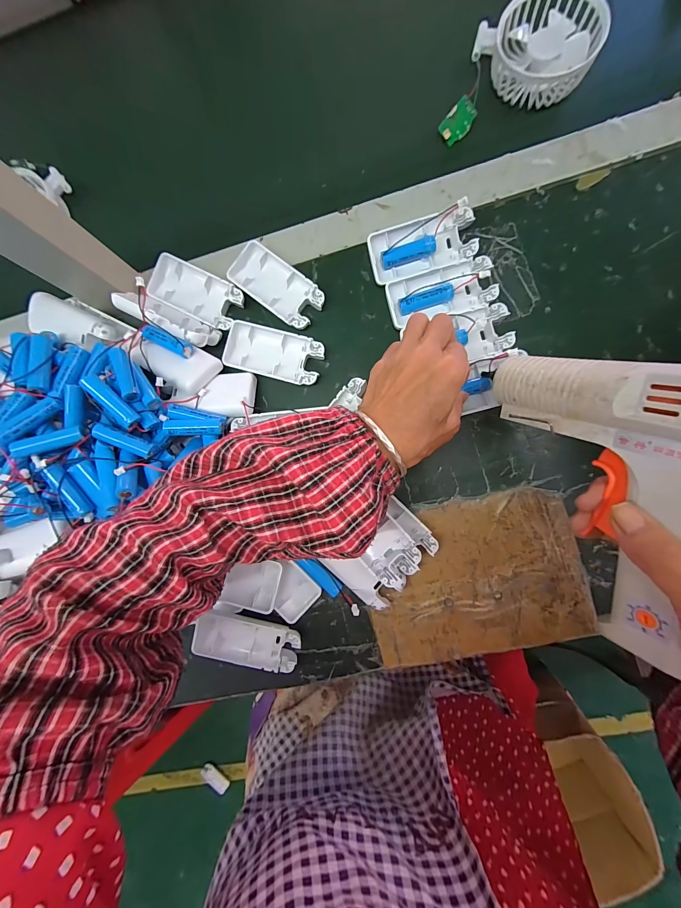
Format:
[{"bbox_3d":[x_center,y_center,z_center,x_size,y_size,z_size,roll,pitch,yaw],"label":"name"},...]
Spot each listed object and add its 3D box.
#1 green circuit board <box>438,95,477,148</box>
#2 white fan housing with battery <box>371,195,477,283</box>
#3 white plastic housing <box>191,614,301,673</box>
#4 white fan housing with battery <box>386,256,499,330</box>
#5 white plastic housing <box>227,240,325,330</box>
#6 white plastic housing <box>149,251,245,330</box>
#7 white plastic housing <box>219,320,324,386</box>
[{"bbox_3d":[0.113,-0.317,0.307,0.024,0.007,0.032,32,119,-25],"label":"green circuit board"},{"bbox_3d":[0.075,-0.189,0.296,0.093,0.020,0.047,-15,86,6],"label":"white fan housing with battery"},{"bbox_3d":[-0.085,0.175,0.299,0.093,0.026,0.045,8,89,7],"label":"white plastic housing"},{"bbox_3d":[0.092,-0.146,0.295,0.093,0.017,0.044,-13,87,6],"label":"white fan housing with battery"},{"bbox_3d":[-0.061,-0.161,0.312,0.093,0.016,0.045,38,93,7],"label":"white plastic housing"},{"bbox_3d":[-0.141,-0.158,0.316,0.092,0.017,0.043,26,91,7],"label":"white plastic housing"},{"bbox_3d":[-0.064,-0.096,0.312,0.093,0.014,0.046,14,90,7],"label":"white plastic housing"}]

